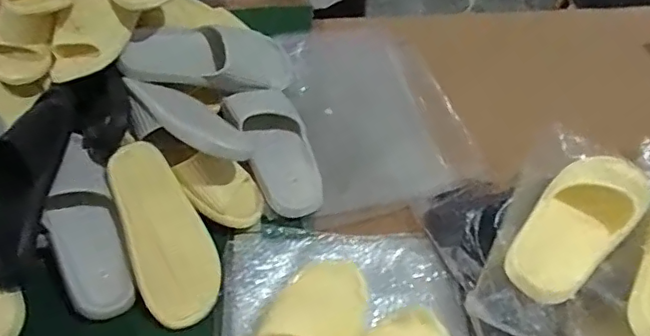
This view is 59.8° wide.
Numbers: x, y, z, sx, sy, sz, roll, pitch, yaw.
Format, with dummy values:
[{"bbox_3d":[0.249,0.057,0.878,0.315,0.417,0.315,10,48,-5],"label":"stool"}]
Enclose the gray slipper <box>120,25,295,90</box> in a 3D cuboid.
[{"bbox_3d":[-0.187,-0.179,0.909,0.266,0.069,0.092,0,53,-13],"label":"gray slipper"}]

